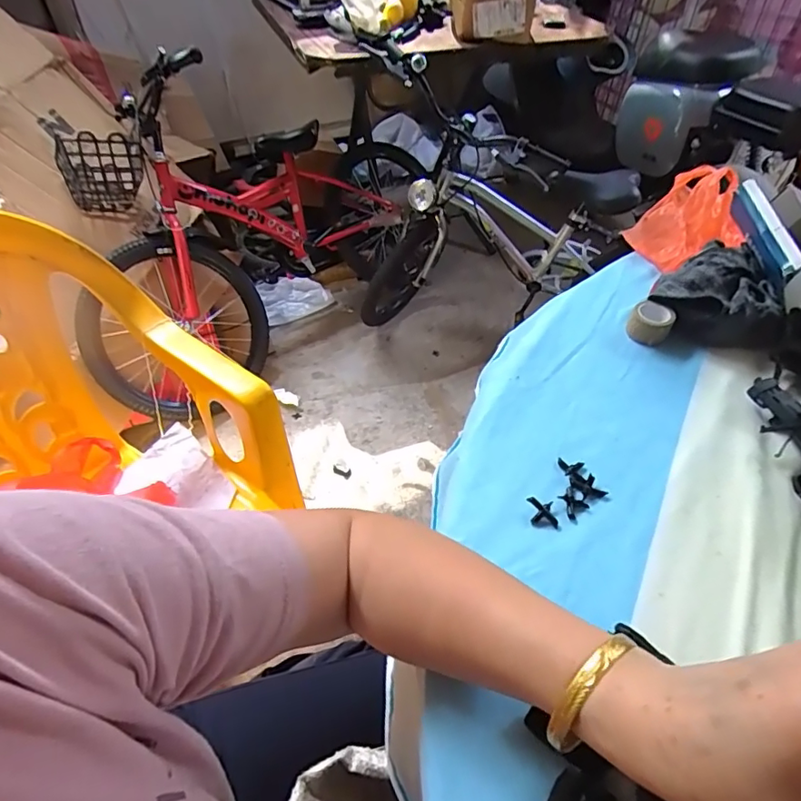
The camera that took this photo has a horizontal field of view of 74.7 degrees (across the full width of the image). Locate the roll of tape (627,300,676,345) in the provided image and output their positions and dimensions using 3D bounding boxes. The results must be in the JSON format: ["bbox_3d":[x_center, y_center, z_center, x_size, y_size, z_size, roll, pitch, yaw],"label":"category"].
[{"bbox_3d":[0.235,-0.073,0.494,0.036,0.025,0.035,-1,49,1],"label":"roll of tape"}]

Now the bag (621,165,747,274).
[{"bbox_3d":[0.328,-0.204,0.586,0.152,0.054,0.104,-37,58,-27],"label":"bag"}]

